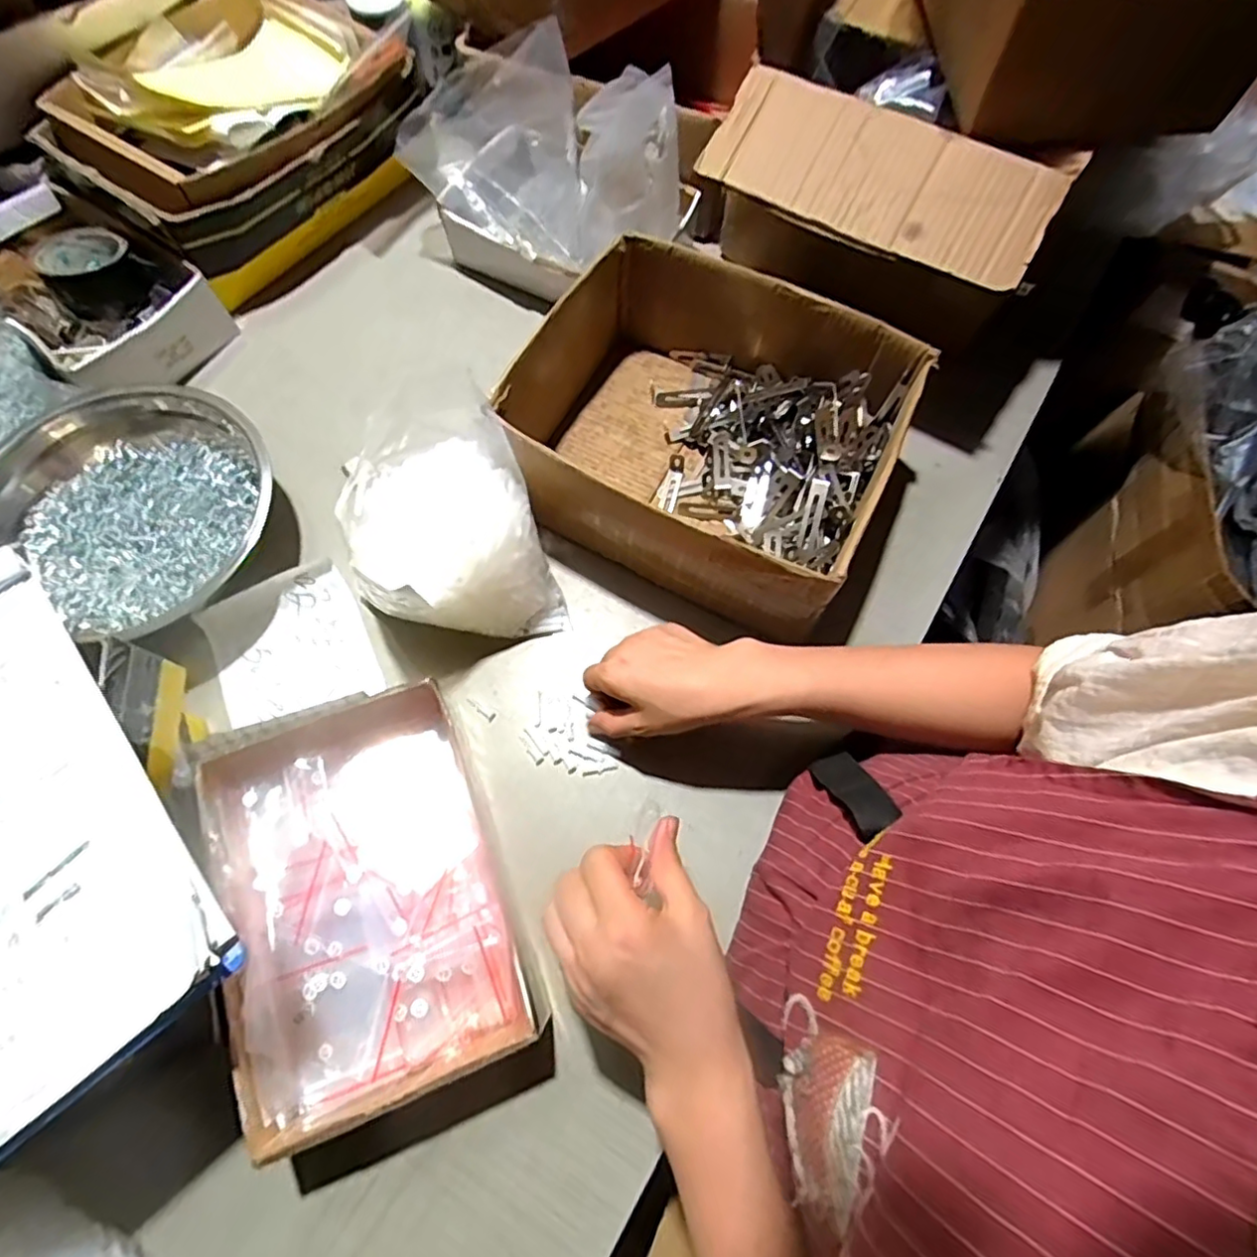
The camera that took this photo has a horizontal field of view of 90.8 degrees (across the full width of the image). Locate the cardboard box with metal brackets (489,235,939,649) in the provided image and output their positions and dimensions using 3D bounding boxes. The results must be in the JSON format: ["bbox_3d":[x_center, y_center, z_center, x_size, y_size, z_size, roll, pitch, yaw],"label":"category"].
[{"bbox_3d":[0.067,-0.179,0.566,0.314,0.125,0.263,28,71,9],"label":"cardboard box with metal brackets"}]

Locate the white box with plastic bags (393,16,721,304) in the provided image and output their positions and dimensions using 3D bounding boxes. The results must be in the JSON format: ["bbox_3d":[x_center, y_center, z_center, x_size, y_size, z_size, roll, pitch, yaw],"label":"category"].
[{"bbox_3d":[-0.091,-0.494,0.659,0.304,0.162,0.188,25,70,8],"label":"white box with plastic bags"}]

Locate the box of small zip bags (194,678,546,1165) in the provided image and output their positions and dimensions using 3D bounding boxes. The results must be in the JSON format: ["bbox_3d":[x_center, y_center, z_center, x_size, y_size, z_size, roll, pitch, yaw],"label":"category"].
[{"bbox_3d":[-0.184,0.182,0.440,0.174,0.069,0.260,-21,71,-9],"label":"box of small zip bags"}]

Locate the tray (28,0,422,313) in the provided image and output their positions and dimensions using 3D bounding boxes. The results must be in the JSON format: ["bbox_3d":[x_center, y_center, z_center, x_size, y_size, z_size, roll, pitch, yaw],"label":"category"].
[{"bbox_3d":[-0.450,-0.581,0.686,0.335,0.137,0.341,43,74,14],"label":"tray"}]

